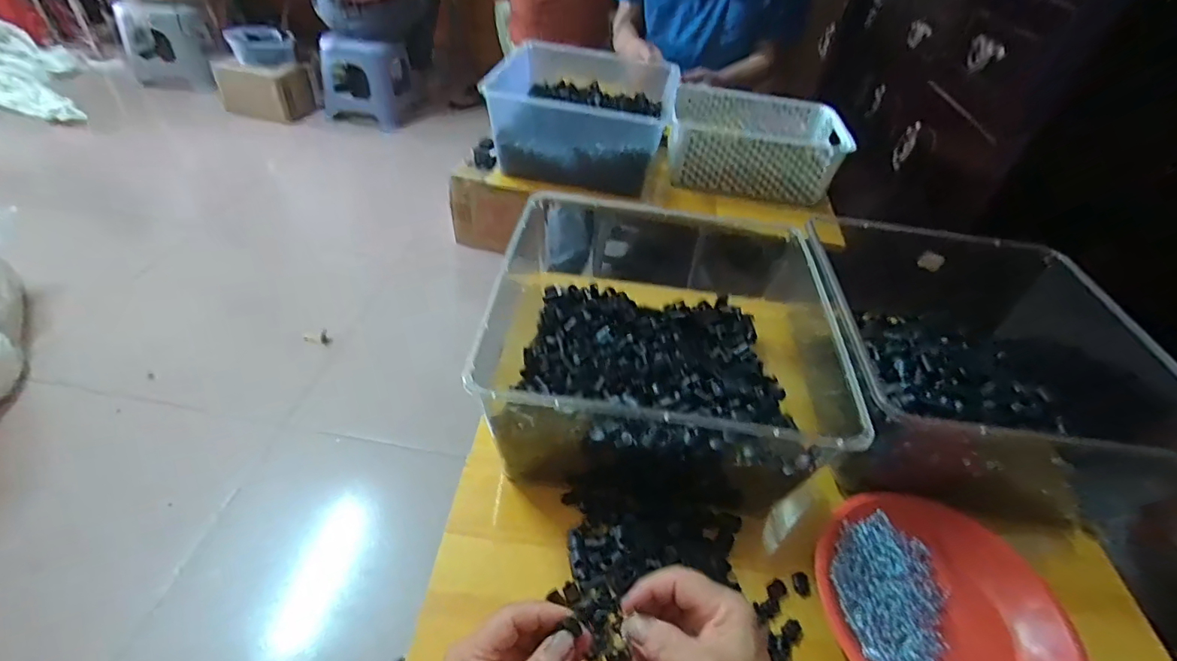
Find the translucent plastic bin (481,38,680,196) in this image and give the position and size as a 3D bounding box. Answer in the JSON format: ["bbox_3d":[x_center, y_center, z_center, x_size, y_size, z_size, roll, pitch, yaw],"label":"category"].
[{"bbox_3d":[-0.014,-0.379,0.938,0.298,0.137,0.257,11,43,3],"label":"translucent plastic bin"}]

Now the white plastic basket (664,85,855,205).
[{"bbox_3d":[0.294,-0.340,0.960,0.296,0.099,0.206,9,43,1],"label":"white plastic basket"}]

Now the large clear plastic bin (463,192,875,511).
[{"bbox_3d":[0.089,0.011,0.522,0.340,0.139,0.294,6,43,-2],"label":"large clear plastic bin"}]

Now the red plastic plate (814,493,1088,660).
[{"bbox_3d":[0.279,0.225,0.415,0.193,0.022,0.180,4,43,-4],"label":"red plastic plate"}]

